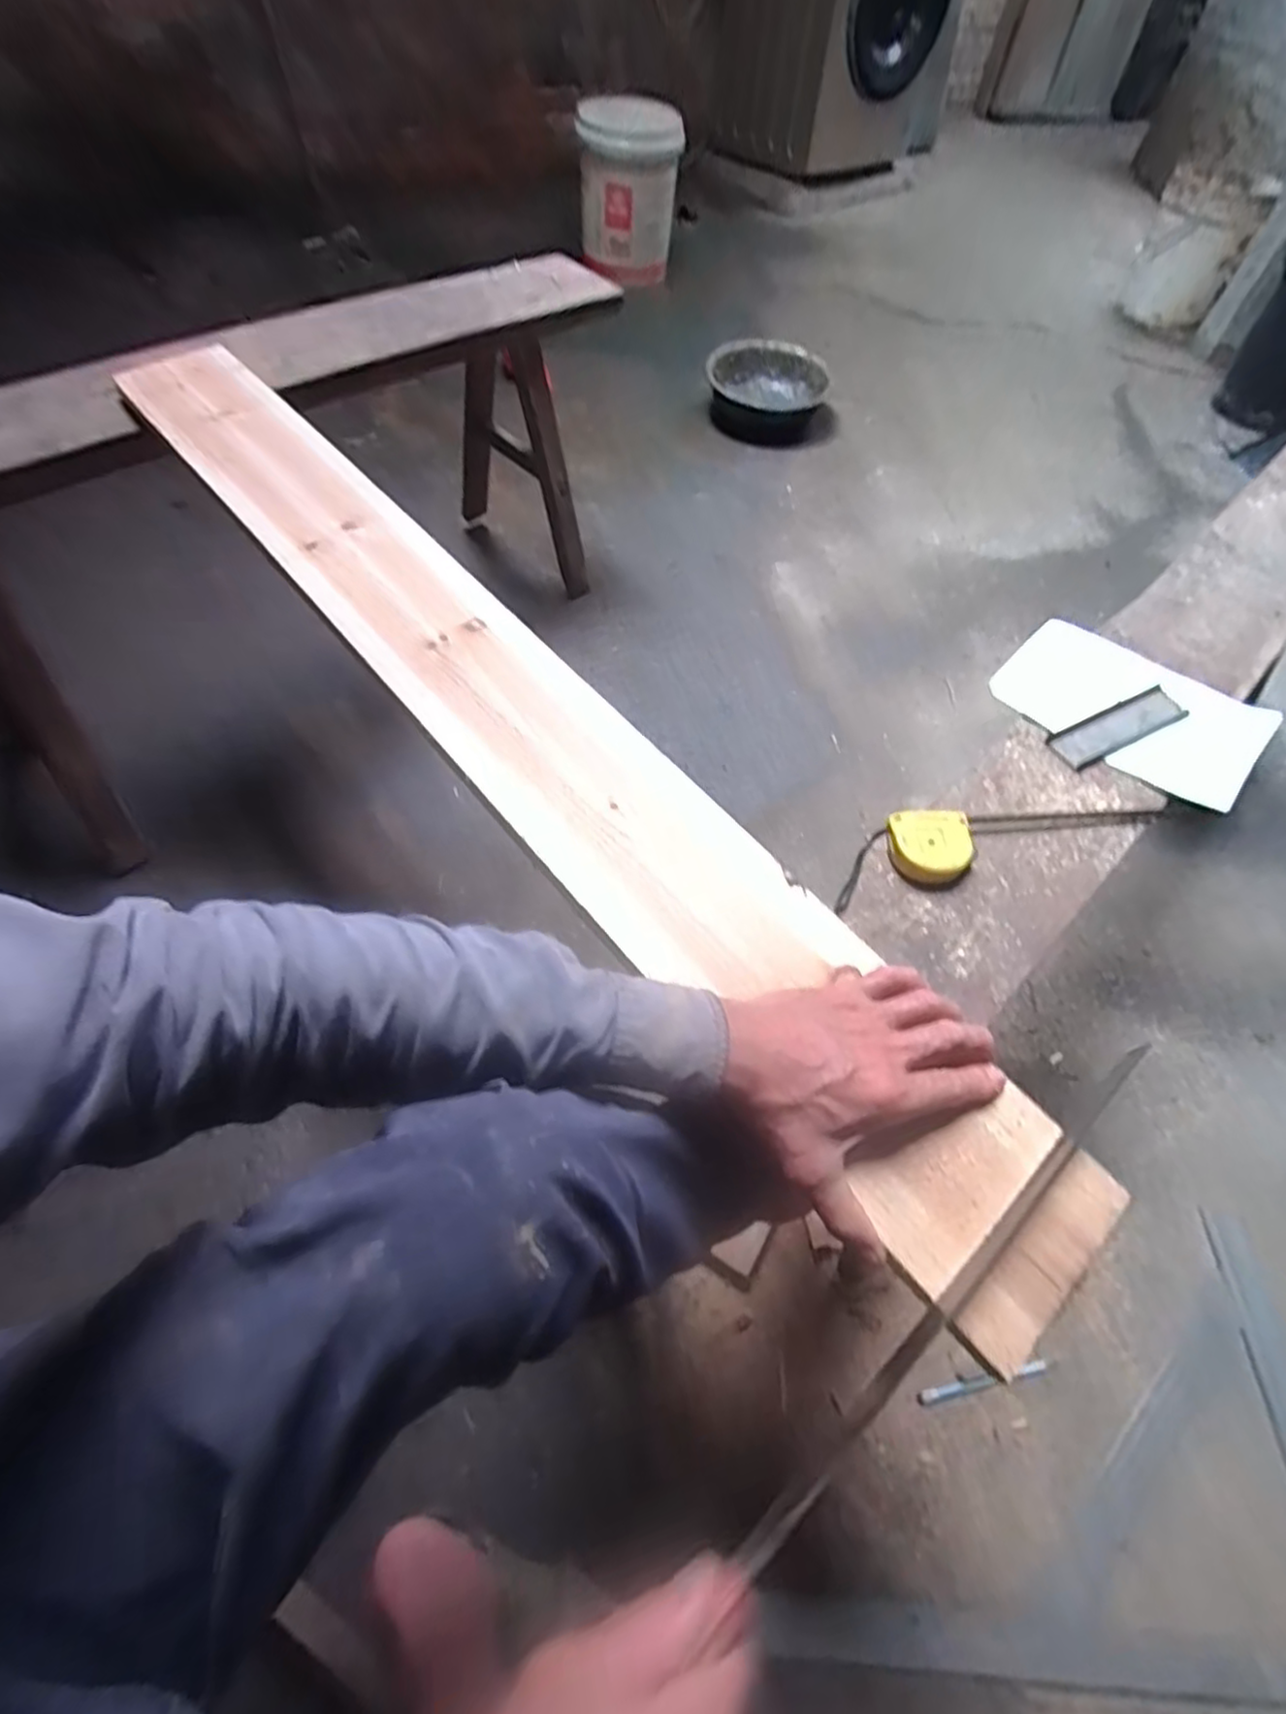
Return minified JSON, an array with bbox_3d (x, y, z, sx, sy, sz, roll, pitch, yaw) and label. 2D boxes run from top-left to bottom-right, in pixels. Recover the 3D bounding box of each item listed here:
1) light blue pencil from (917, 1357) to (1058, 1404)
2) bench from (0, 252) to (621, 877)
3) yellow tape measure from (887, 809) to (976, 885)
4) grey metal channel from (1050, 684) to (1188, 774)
[{"bbox_3d":[0.366,0.551,0.741,0.162,0.013,0.013,-9,56,-6],"label":"light blue pencil"},{"bbox_3d":[-0.467,-0.511,1.052,0.345,0.507,1.160,27,59,15],"label":"bench"},{"bbox_3d":[0.219,-0.008,0.533,0.059,0.020,0.054,-1,56,-3],"label":"yellow tape measure"},{"bbox_3d":[0.428,-0.118,0.632,0.146,0.004,0.041,-24,59,-15],"label":"grey metal channel"}]

